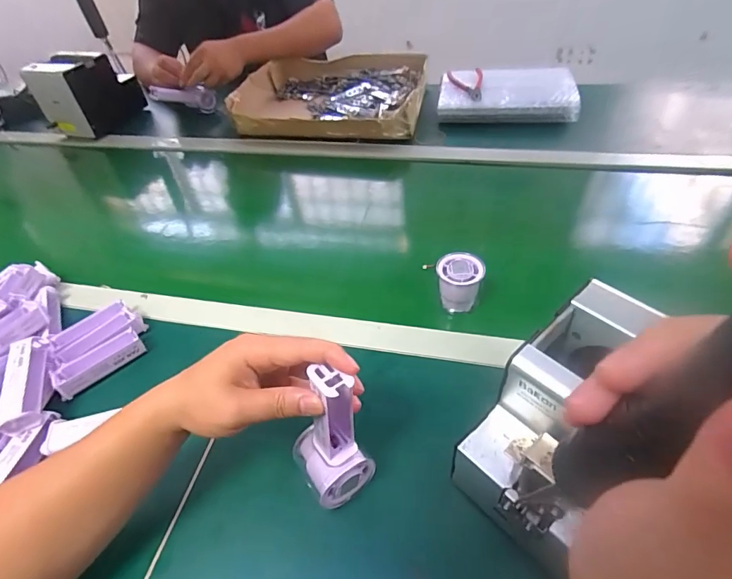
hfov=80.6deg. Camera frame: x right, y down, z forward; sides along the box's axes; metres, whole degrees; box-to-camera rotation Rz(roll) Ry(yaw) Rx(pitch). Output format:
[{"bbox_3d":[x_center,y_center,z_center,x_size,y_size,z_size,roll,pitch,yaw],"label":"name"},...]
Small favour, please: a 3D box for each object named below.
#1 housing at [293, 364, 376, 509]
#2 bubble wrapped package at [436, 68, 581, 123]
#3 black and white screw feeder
[{"bbox_3d":[-0.032,0.123,0.370,0.065,0.148,0.044,30,44,30],"label":"housing"},{"bbox_3d":[0.290,-0.405,0.908,0.264,0.052,0.181,4,47,10],"label":"bubble wrapped package"},{"bbox_3d":[-0.648,-0.460,1.005,0.133,0.154,0.181,9,48,15],"label":"black and white screw feeder"}]

